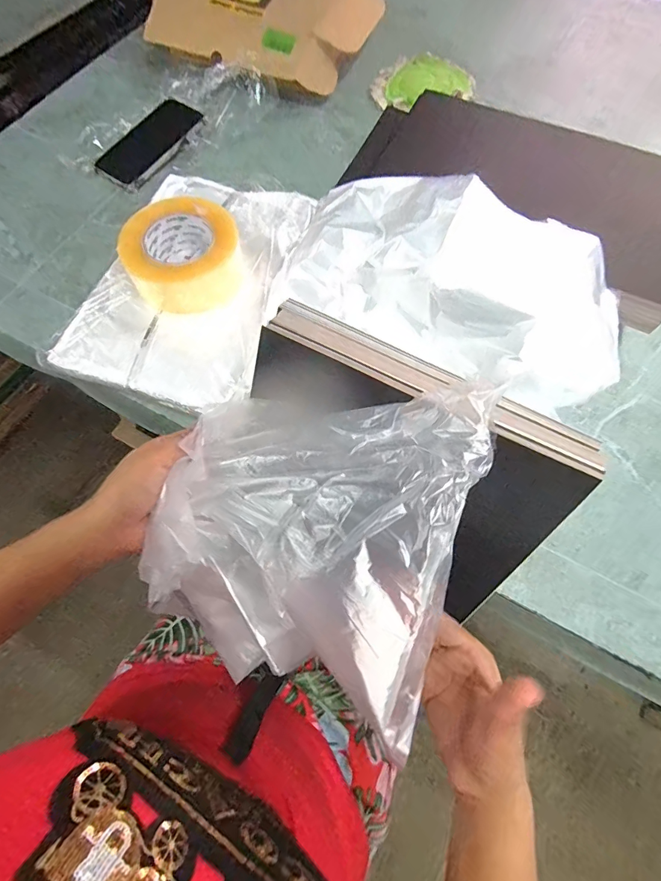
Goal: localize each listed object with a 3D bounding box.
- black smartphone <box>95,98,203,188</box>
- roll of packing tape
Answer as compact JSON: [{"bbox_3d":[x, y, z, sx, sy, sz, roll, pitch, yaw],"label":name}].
[{"bbox_3d":[-0.270,-0.441,0.607,0.082,0.010,0.161,35,79,7],"label":"black smartphone"},{"bbox_3d":[-0.173,-0.216,0.484,0.123,0.061,0.128,1,67,-2],"label":"roll of packing tape"}]

